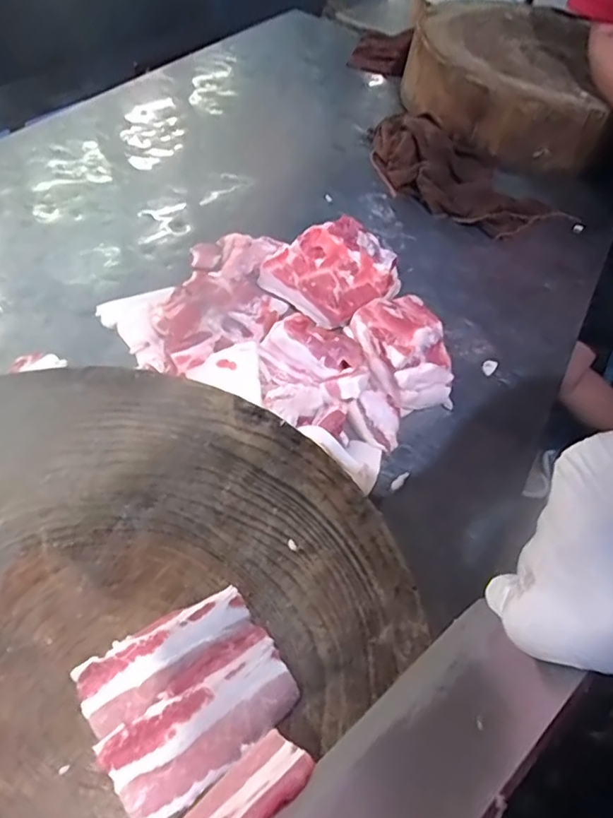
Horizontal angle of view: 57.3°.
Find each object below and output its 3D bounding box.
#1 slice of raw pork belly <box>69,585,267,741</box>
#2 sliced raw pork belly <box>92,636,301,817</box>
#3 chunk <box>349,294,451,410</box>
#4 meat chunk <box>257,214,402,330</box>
[{"bbox_3d":[-0.072,0.133,0.301,0.093,0.009,0.039,-21,58,-24],"label":"slice of raw pork belly"},{"bbox_3d":[-0.049,0.158,0.281,0.096,0.012,0.045,-25,60,-27],"label":"sliced raw pork belly"},{"bbox_3d":[0.100,-0.057,0.581,0.076,0.059,0.112,-8,53,-16],"label":"chunk"},{"bbox_3d":[0.029,-0.157,0.636,0.118,0.050,0.117,40,55,21],"label":"meat chunk"}]

